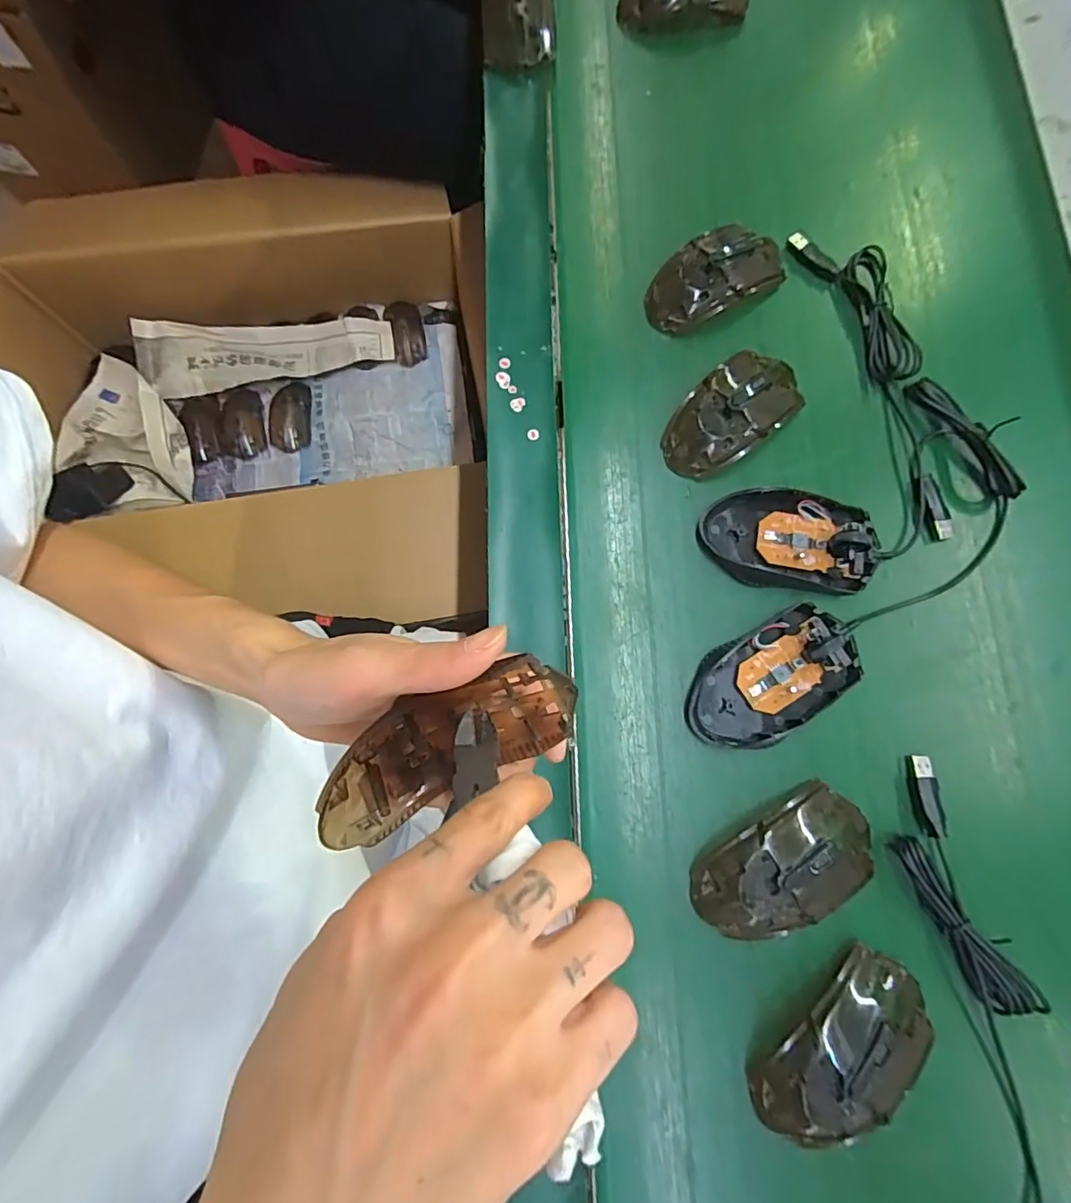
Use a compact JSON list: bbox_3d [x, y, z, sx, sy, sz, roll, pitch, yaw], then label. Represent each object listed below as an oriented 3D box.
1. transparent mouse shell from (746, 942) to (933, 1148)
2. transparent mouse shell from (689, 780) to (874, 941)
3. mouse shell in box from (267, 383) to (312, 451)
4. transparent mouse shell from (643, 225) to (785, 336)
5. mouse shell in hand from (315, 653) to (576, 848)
[{"bbox_3d":[0.168,0.246,0.294,0.109,0.031,0.057,-37,80,-7],"label":"transparent mouse shell"},{"bbox_3d":[0.144,0.152,0.313,0.107,0.028,0.058,-23,79,-4],"label":"transparent mouse shell"},{"bbox_3d":[-0.367,-0.277,0.808,0.055,0.026,0.106,-6,78,-1],"label":"mouse shell in box"},{"bbox_3d":[0.133,-0.240,0.400,0.106,0.029,0.053,-28,79,-5],"label":"transparent mouse shell"},{"bbox_3d":[-0.036,0.058,0.229,0.110,0.030,0.058,-26,115,-6],"label":"mouse shell in hand"}]

